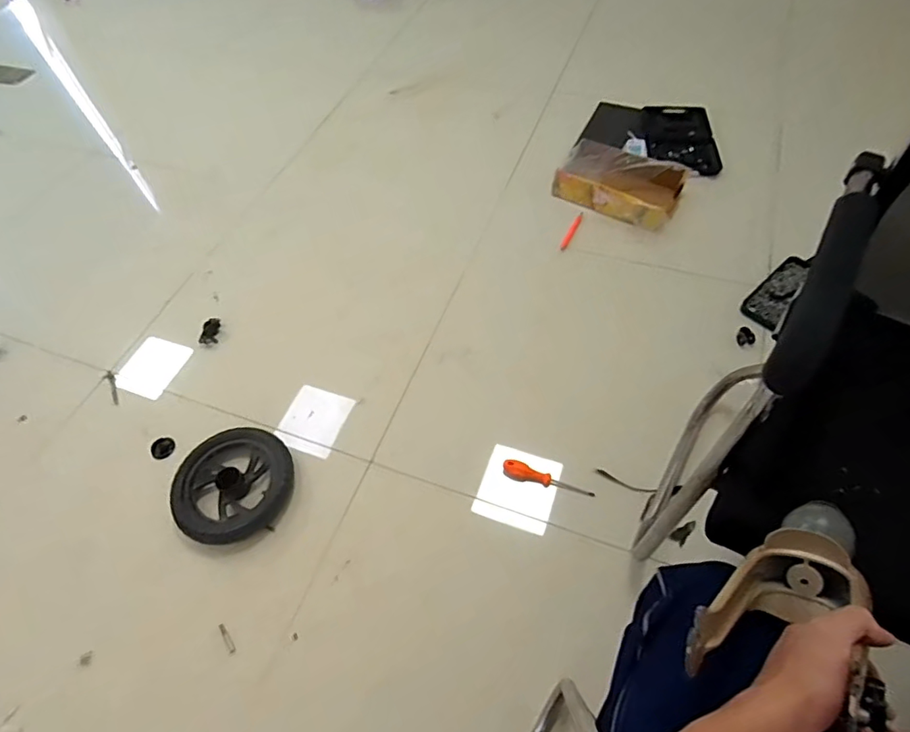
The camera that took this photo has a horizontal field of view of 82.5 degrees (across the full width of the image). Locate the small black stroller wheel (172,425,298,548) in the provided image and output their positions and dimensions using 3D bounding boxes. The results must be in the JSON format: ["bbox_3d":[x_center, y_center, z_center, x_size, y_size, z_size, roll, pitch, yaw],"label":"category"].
[{"bbox_3d":[-0.508,0.273,1.194,0.262,0.051,0.254,-1,59,2],"label":"small black stroller wheel"}]

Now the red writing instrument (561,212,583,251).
[{"bbox_3d":[0.367,-0.421,1.620,0.021,0.013,0.133,29,91,19],"label":"red writing instrument"}]

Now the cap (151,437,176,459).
[{"bbox_3d":[-0.727,0.204,1.291,0.051,0.023,0.055,-1,59,2],"label":"cap"}]

